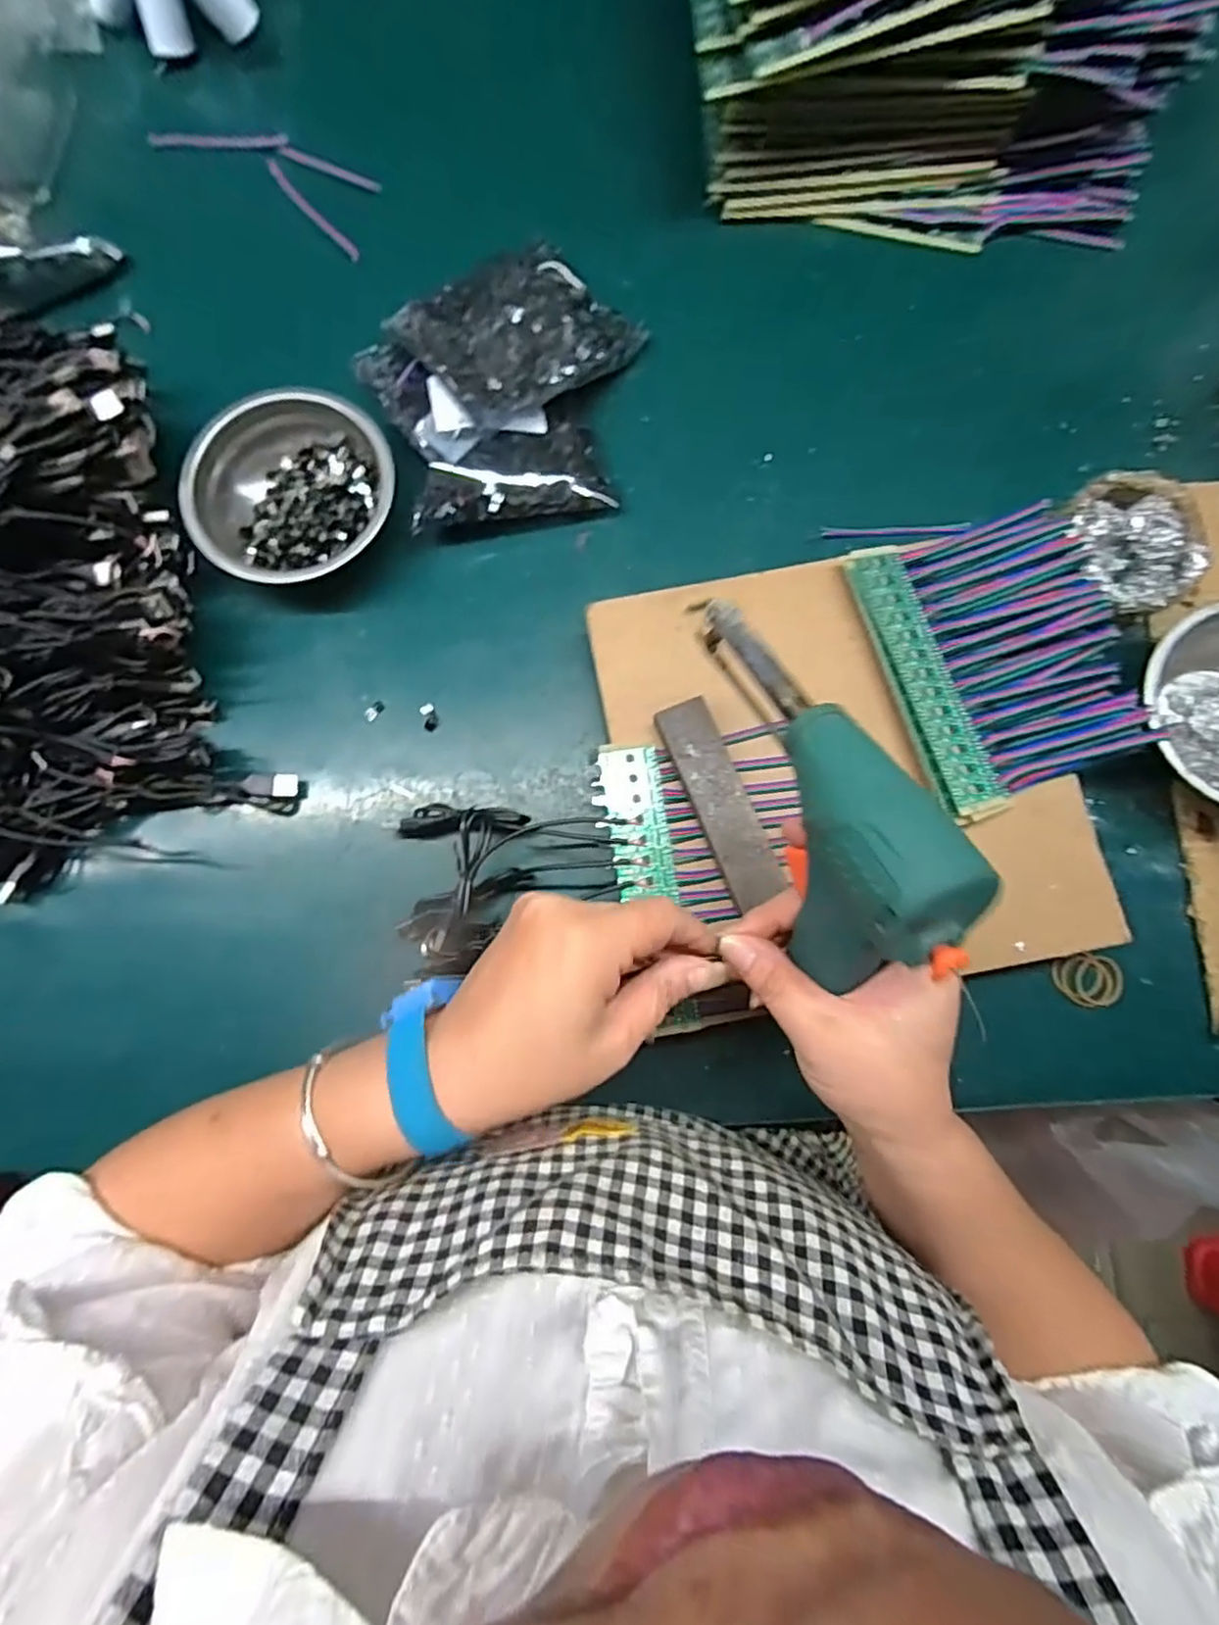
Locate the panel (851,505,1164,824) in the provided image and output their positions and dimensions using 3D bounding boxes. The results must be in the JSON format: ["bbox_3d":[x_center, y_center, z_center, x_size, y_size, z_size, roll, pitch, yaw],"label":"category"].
[{"bbox_3d":[0.227,-0.091,0.384,0.131,0.015,0.159,-18,82,-3],"label":"panel"}]

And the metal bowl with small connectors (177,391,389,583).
[{"bbox_3d":[-0.202,-0.203,0.434,0.126,0.038,0.127,0,81,0],"label":"metal bowl with small connectors"}]

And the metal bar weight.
[{"bbox_3d":[0.062,-0.007,0.378,0.031,0.016,0.115,-23,82,-3],"label":"metal bar weight"}]

